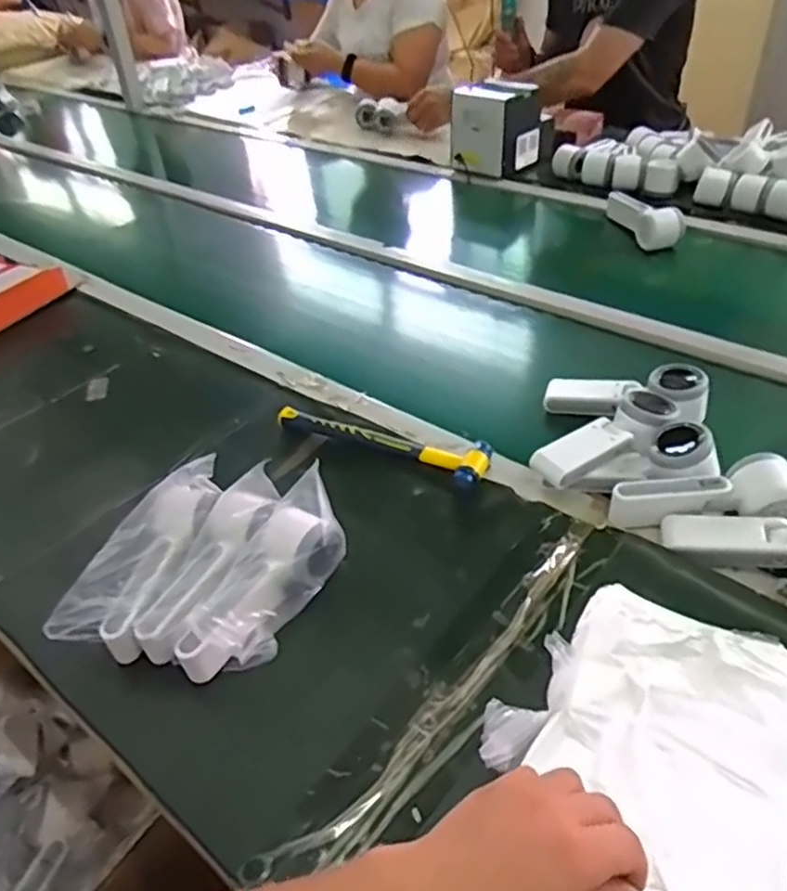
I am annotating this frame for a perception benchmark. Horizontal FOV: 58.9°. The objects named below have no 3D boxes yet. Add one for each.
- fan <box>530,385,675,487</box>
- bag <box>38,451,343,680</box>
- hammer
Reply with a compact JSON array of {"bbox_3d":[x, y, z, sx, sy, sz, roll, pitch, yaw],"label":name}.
[{"bbox_3d":[0.215,-0.003,0.696,0.171,0.053,0.071,-31,46,-26],"label":"fan"},{"bbox_3d":[-0.160,0.107,0.595,0.162,0.082,0.201,18,46,25],"label":"bag"},{"bbox_3d":[-0.012,-0.010,0.755,0.239,0.021,0.055,17,46,25],"label":"hammer"}]

